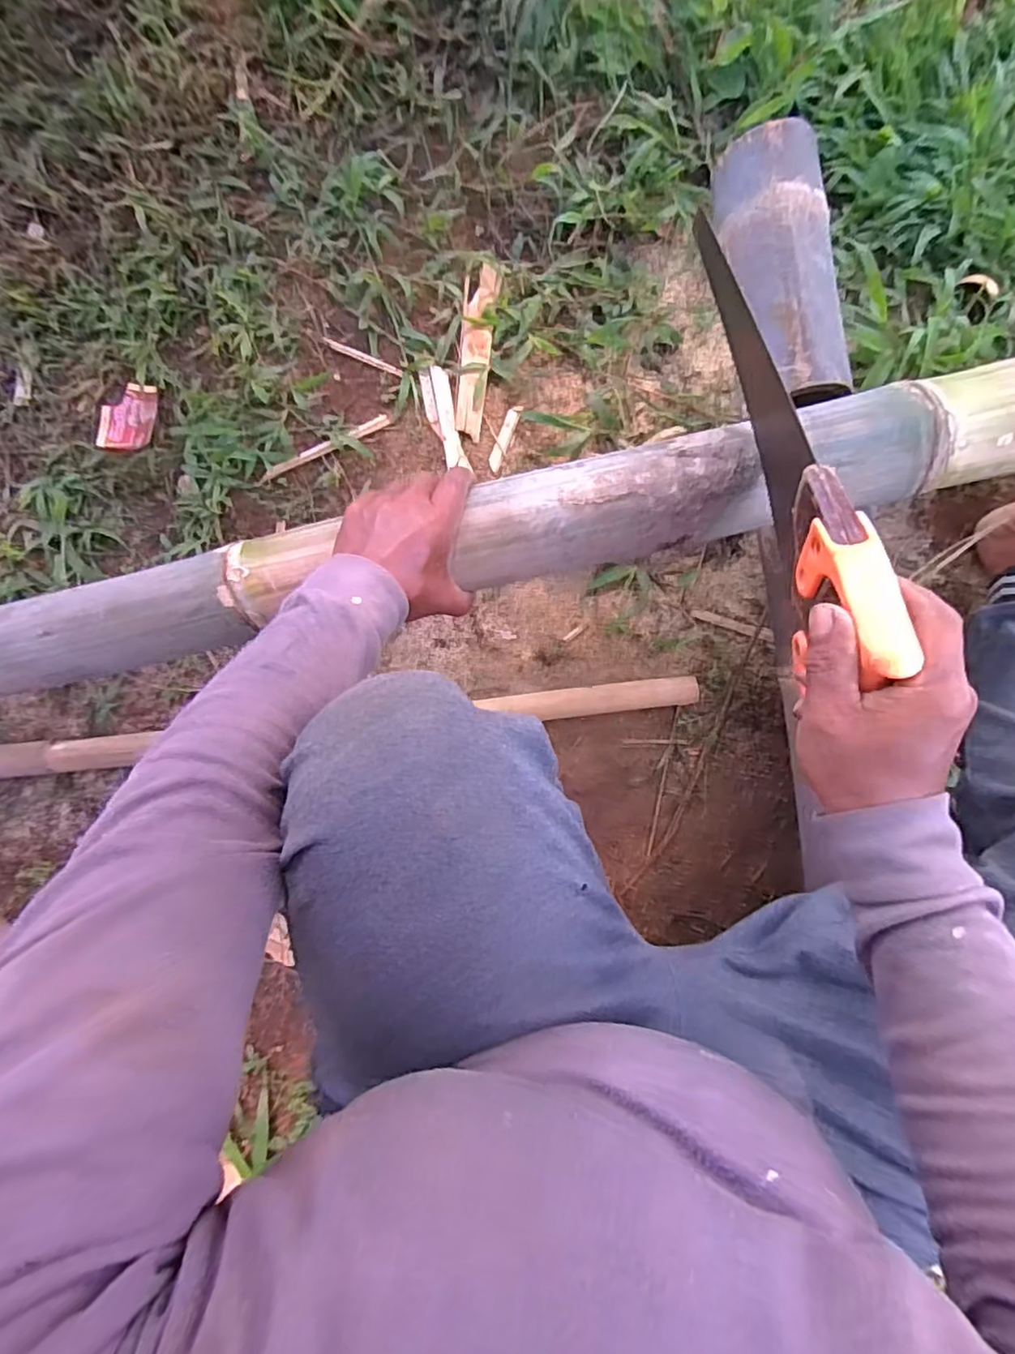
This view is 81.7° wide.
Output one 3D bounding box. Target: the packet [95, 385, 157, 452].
[{"bbox_3d":[-0.481,-0.326,0.740,0.077,0.011,0.086,7,84,7],"label":"packet"}]

